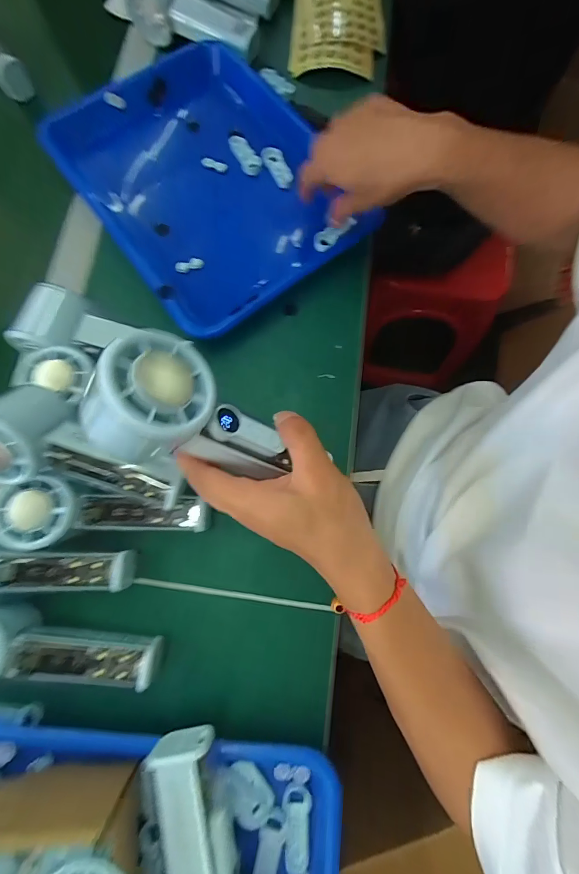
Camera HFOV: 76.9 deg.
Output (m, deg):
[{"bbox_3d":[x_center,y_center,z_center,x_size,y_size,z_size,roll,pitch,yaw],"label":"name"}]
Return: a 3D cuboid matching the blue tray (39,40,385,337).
[{"bbox_3d":[-0.085,-0.270,0.394,0.238,0.050,0.313,-37,78,-8],"label":"blue tray"}]

